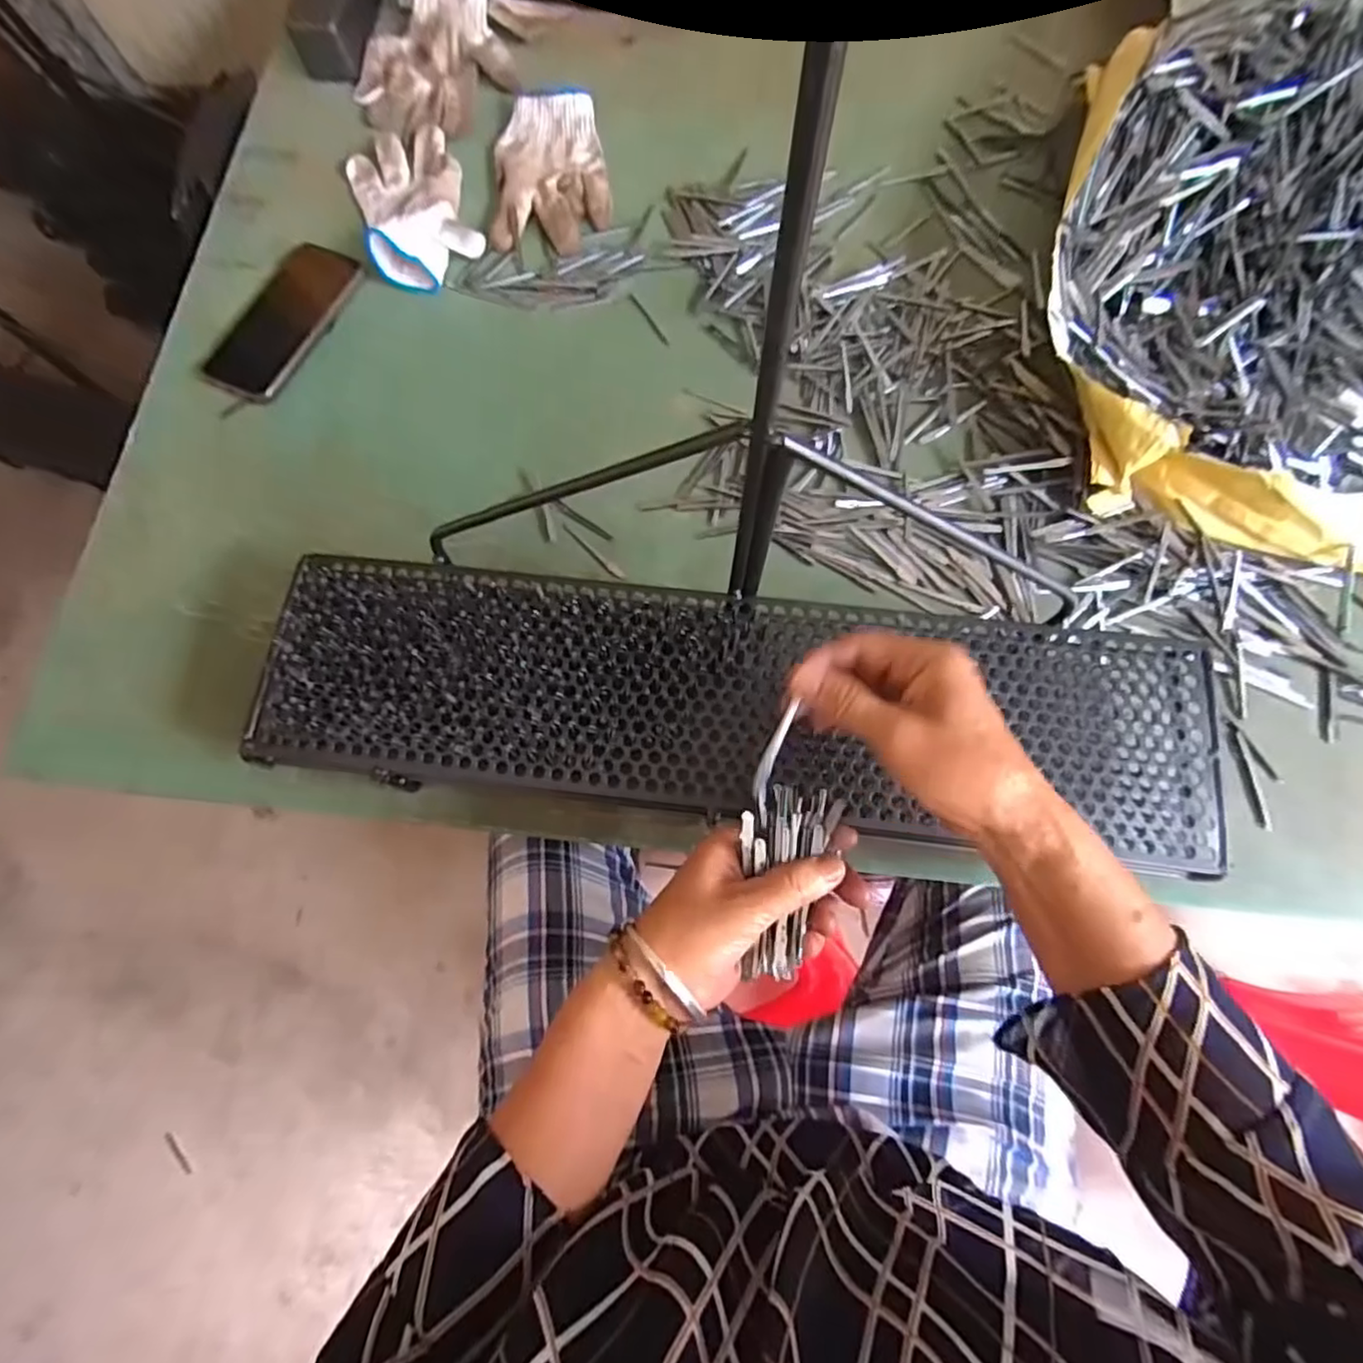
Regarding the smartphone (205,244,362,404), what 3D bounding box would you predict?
[{"bbox_3d":[-0.354,-0.322,0.573,0.075,0.012,0.163,26,78,8],"label":"smartphone"}]

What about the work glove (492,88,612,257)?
[{"bbox_3d":[-0.124,-0.484,0.613,0.108,0.019,0.180,-2,75,1],"label":"work glove"}]

